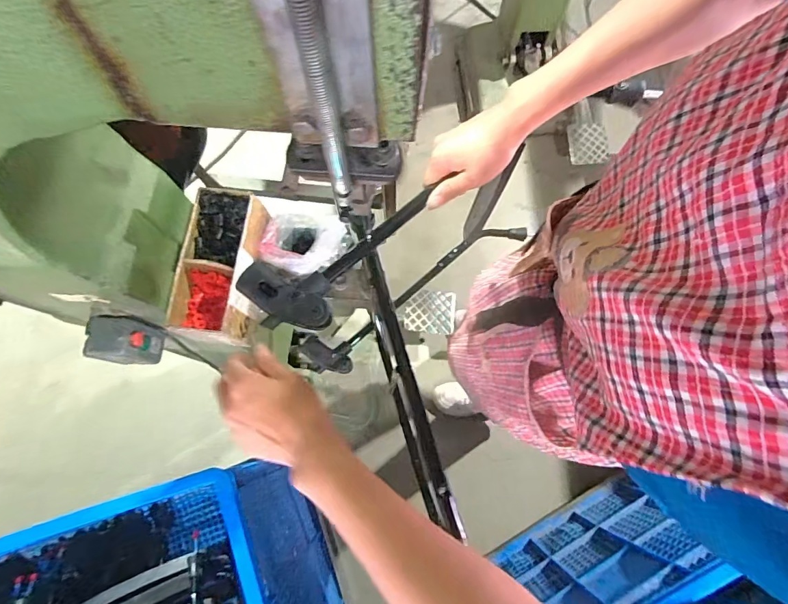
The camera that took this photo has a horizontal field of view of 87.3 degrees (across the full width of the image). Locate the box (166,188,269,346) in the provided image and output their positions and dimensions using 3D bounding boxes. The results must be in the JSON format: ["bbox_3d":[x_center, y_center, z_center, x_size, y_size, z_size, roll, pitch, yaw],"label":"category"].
[{"bbox_3d":[-0.227,-0.051,0.550,0.110,0.053,0.200,8,74,3],"label":"box"}]

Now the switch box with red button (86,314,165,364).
[{"bbox_3d":[-0.356,0.053,0.546,0.074,0.074,0.057,3,74,1],"label":"switch box with red button"}]

